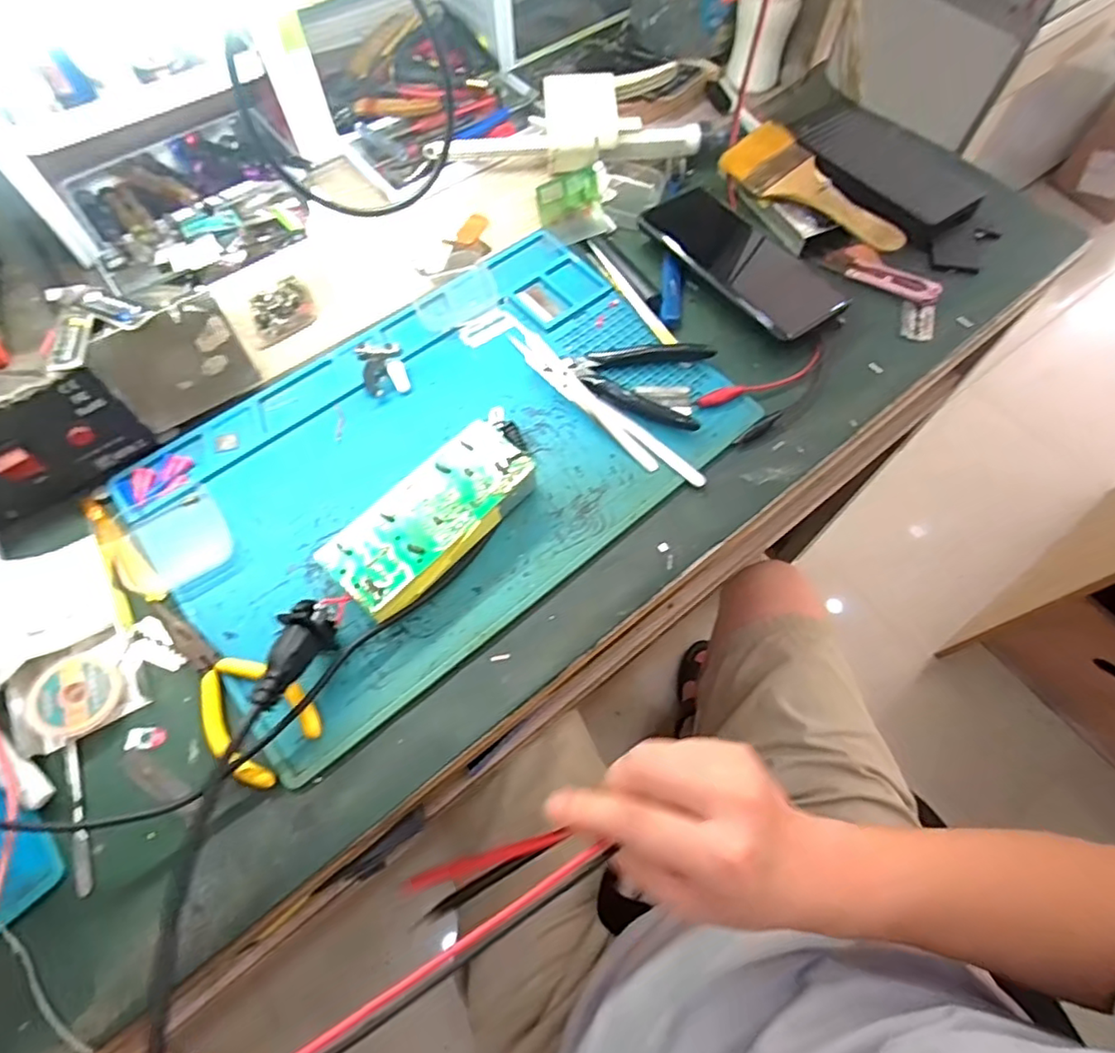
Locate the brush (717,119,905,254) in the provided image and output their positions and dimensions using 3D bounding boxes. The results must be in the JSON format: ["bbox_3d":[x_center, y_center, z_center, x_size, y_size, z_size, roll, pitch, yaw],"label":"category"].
[{"bbox_3d":[0.209,-0.275,0.495,0.067,0.013,0.169,-35,67,-8],"label":"brush"}]

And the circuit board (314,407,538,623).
[{"bbox_3d":[-0.070,-0.011,0.379,0.065,0.027,0.152,40,71,15],"label":"circuit board"}]

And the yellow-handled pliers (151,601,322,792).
[{"bbox_3d":[-0.190,0.088,0.342,0.129,0.010,0.051,38,70,15],"label":"yellow-handled pliers"}]

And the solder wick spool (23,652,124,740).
[{"bbox_3d":[-0.267,0.093,0.336,0.047,0.012,0.045,1,65,-1],"label":"solder wick spool"}]

